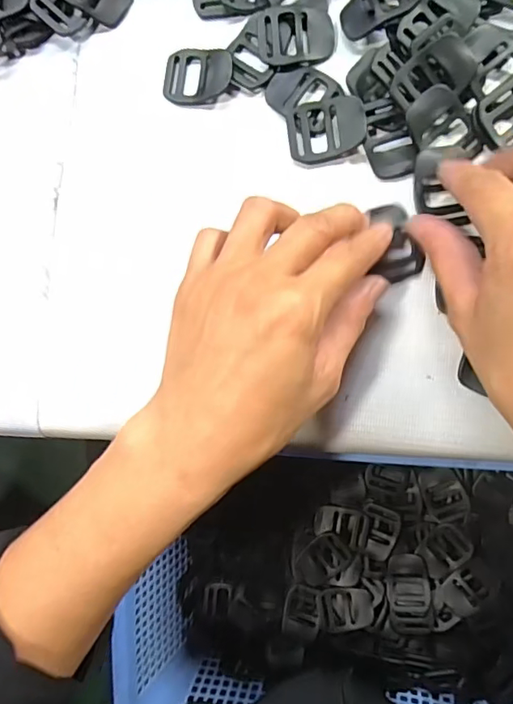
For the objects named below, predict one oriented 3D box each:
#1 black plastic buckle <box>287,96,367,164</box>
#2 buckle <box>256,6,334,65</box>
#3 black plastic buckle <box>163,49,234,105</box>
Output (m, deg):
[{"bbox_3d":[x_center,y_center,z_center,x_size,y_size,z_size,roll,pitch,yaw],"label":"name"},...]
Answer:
[{"bbox_3d":[0.035,-0.113,0.257,0.038,0.006,0.030,-11,85,8],"label":"black plastic buckle"},{"bbox_3d":[0.020,-0.163,0.263,0.038,0.006,0.030,1,86,9],"label":"buckle"},{"bbox_3d":[-0.031,-0.146,0.271,0.038,0.007,0.028,10,88,10],"label":"black plastic buckle"}]

